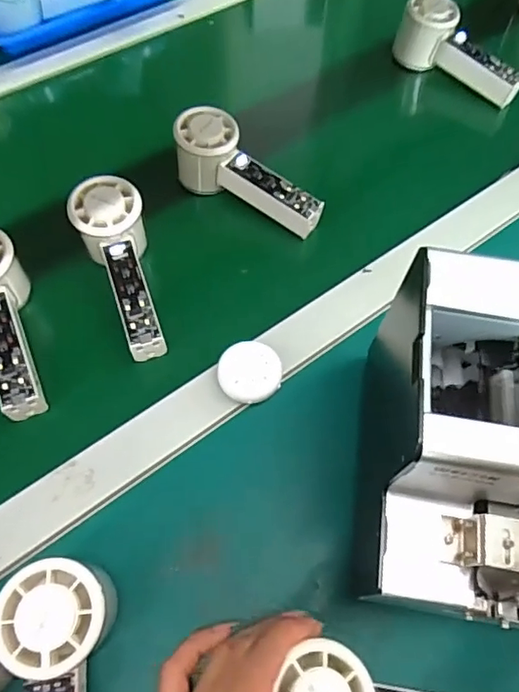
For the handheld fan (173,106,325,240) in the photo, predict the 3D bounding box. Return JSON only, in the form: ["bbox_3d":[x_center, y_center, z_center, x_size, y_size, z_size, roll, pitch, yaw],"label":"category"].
[{"bbox_3d":[-0.007,-0.159,0.494,0.150,0.060,0.052,27,67,16],"label":"handheld fan"}]

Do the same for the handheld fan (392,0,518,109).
[{"bbox_3d":[0.229,-0.333,0.595,0.155,0.062,0.055,34,70,19],"label":"handheld fan"}]

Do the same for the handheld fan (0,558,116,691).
[{"bbox_3d":[-0.113,0.197,0.285,0.053,0.059,0.145,-2,62,3],"label":"handheld fan"}]

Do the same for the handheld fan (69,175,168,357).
[{"bbox_3d":[-0.111,-0.065,0.430,0.057,0.054,0.150,-18,63,-6],"label":"handheld fan"}]

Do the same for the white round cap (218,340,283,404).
[{"bbox_3d":[-0.008,0.022,0.407,0.045,0.023,0.046,-1,62,3],"label":"white round cap"}]

